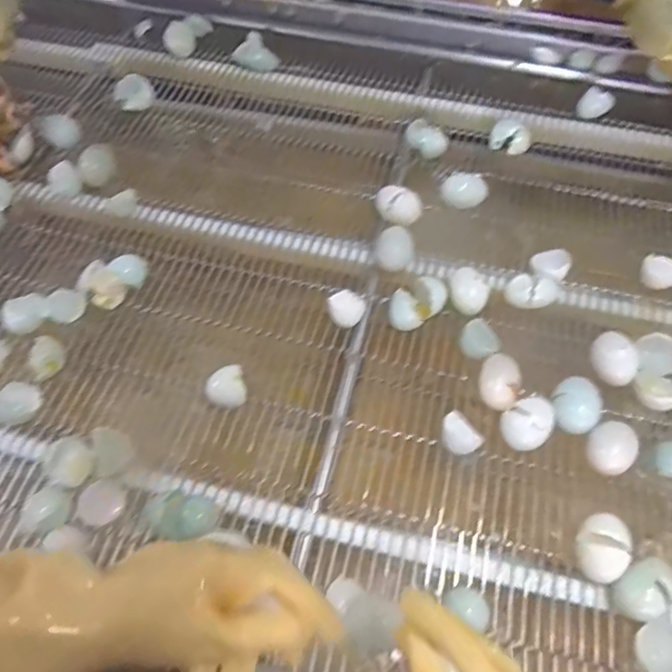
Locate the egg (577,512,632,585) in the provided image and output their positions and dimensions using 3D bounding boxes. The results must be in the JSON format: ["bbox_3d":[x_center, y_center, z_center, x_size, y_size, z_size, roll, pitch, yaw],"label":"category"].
[{"bbox_3d":[0.245,0.194,0.488,0.045,0.040,0.062,19,60,13],"label":"egg"}]

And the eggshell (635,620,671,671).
[{"bbox_3d":[0.274,0.267,0.445,0.042,0.027,0.045,-1,57,1],"label":"eggshell"}]

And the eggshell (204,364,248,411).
[{"bbox_3d":[-0.118,0.058,0.574,0.040,0.030,0.039,-1,57,1],"label":"eggshell"}]

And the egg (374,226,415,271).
[{"bbox_3d":[0.075,-0.108,0.667,0.053,0.048,0.051,-1,57,1],"label":"egg"}]

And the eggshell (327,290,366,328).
[{"bbox_3d":[0.012,-0.030,0.633,0.039,0.030,0.042,-1,57,1],"label":"eggshell"}]

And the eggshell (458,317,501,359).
[{"bbox_3d":[0.161,0.008,0.602,0.042,0.025,0.045,-1,57,1],"label":"eggshell"}]

